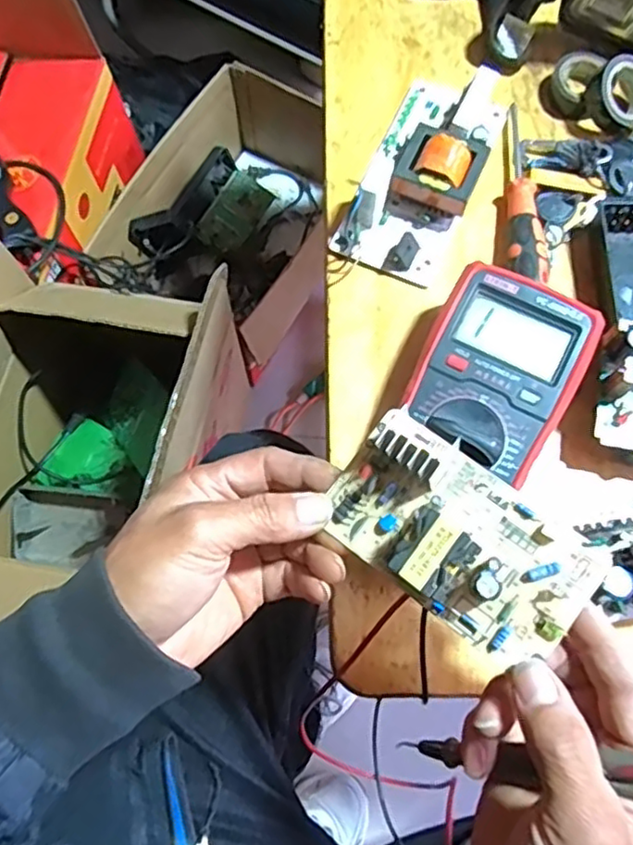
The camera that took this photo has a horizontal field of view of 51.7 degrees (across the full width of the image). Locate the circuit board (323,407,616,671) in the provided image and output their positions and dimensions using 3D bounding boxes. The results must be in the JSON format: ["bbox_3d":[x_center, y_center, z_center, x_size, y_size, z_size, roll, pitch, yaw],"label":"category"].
[{"bbox_3d":[0.066,0.052,0.300,0.121,0.035,0.069,36,77,12],"label":"circuit board"}]

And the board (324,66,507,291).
[{"bbox_3d":[0.077,-0.184,0.463,0.077,0.040,0.160,24,74,9],"label":"board"}]

